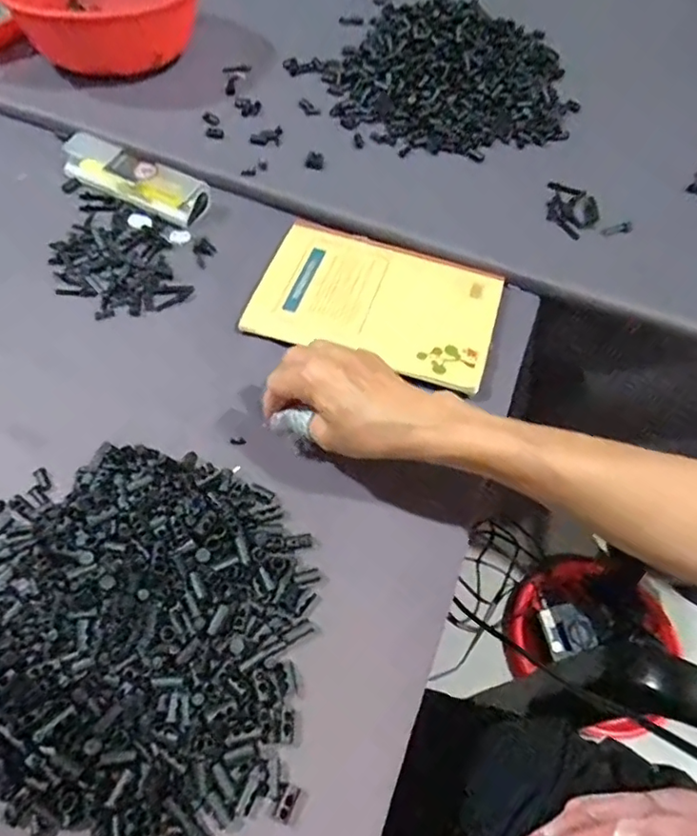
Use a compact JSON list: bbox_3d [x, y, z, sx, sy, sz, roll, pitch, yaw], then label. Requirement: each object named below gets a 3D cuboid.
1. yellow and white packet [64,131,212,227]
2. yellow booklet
[{"bbox_3d":[-0.213,-0.243,0.572,0.157,0.030,0.047,26,59,12],"label":"yellow and white packet"},{"bbox_3d":[0.026,-0.107,0.512,0.208,0.017,0.146,19,57,8],"label":"yellow booklet"}]

